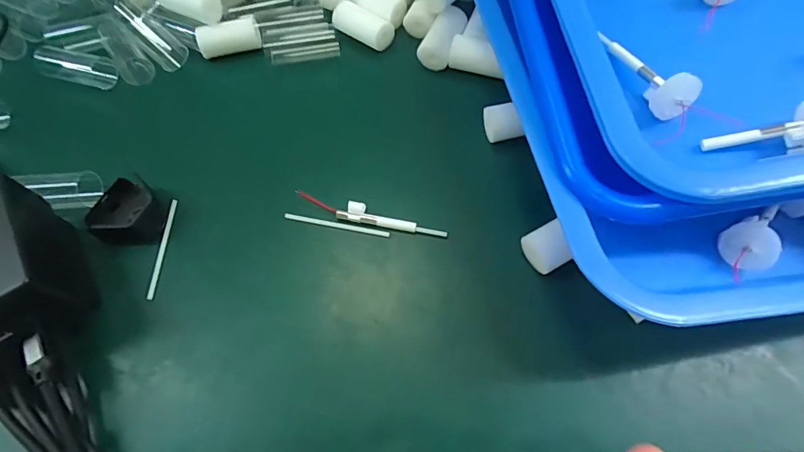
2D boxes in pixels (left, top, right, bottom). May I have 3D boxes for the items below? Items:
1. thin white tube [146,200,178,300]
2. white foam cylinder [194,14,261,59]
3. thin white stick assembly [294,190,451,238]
[{"bbox_3d":[-0.133,0.011,0.254,0.004,0.004,0.060,-2,62,3],"label":"thin white tube"},{"bbox_3d":[-0.120,-0.132,0.317,0.041,0.018,0.020,-17,62,-5],"label":"white foam cylinder"},{"bbox_3d":[-0.018,-0.005,0.250,0.085,0.007,0.009,13,63,11],"label":"thin white stick assembly"}]

